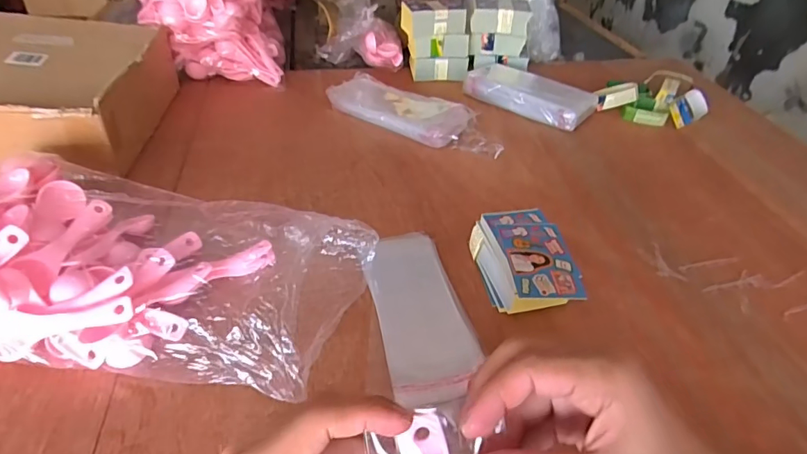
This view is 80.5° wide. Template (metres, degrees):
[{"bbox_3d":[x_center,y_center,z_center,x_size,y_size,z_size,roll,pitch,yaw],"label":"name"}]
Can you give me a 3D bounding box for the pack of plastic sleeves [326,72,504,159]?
[{"bbox_3d":[0.018,-0.167,0.700,0.279,0.029,0.085,26,46,27],"label":"pack of plastic sleeves"}]

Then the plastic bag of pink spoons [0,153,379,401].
[{"bbox_3d":[-0.238,0.027,0.421,0.392,0.093,0.204,8,40,7],"label":"plastic bag of pink spoons"}]

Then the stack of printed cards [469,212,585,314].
[{"bbox_3d":[0.117,0.040,0.458,0.070,0.058,0.117,-6,40,-9],"label":"stack of printed cards"}]

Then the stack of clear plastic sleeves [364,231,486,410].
[{"bbox_3d":[0.014,0.075,0.443,0.079,0.011,0.189,-8,41,-11],"label":"stack of clear plastic sleeves"}]

